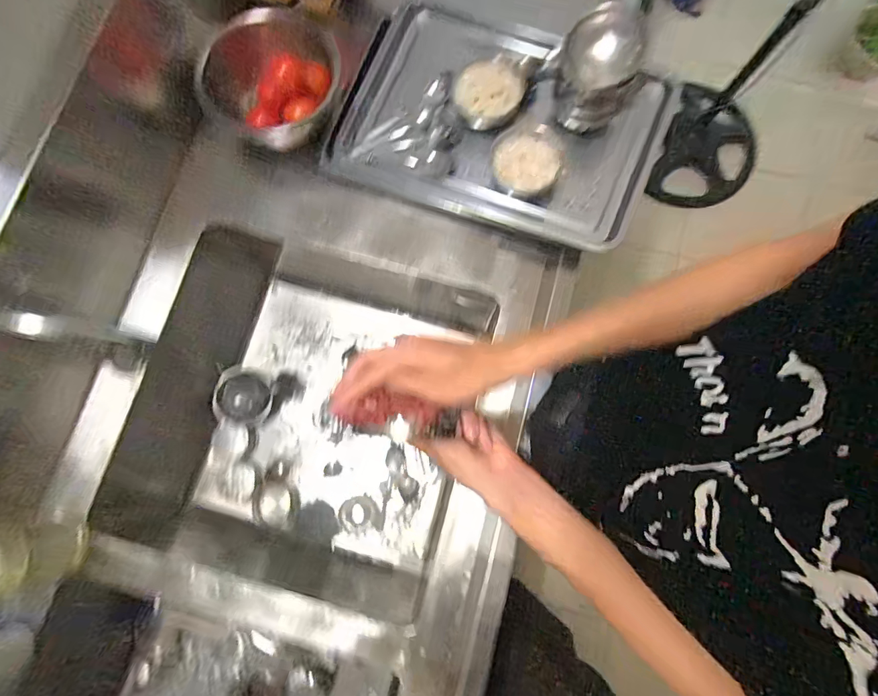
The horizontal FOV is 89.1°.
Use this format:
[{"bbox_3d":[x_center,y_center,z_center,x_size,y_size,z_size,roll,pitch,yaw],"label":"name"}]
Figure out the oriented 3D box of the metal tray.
[{"bbox_3d":[0.091,-0.363,0.705,0.491,0.062,0.329,20,76,9],"label":"metal tray"}]

